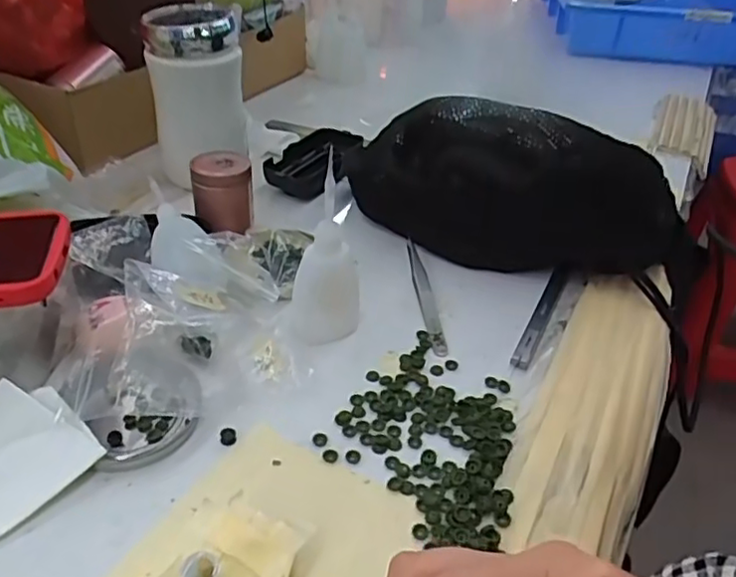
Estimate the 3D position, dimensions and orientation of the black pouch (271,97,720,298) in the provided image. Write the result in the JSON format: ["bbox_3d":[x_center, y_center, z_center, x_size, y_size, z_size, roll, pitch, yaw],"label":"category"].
[{"bbox_3d":[0.090,-0.086,0.502,0.335,0.104,0.096,7,37,3],"label":"black pouch"}]

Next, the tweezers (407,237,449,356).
[{"bbox_3d":[0.040,0.000,0.467,0.011,0.006,0.132,-1,37,-8],"label":"tweezers"}]

